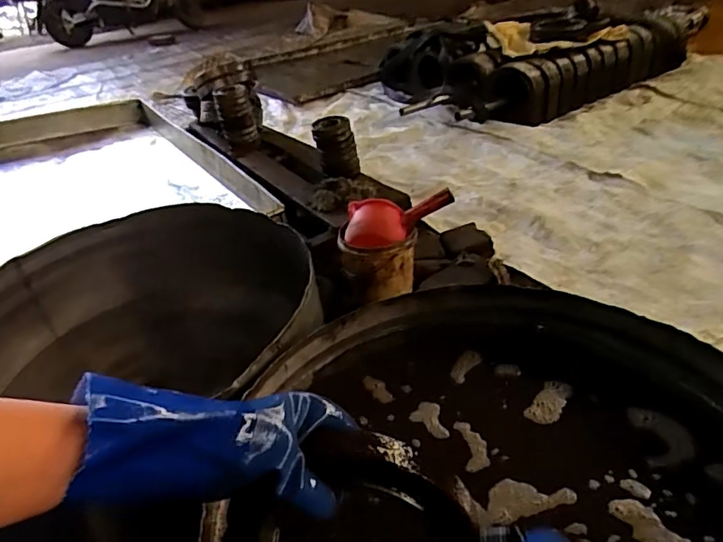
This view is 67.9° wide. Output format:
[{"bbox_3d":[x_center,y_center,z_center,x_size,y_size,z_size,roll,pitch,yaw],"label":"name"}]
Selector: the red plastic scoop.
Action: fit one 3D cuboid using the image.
[{"bbox_3d":[0.081,-0.113,1.231,0.251,0.071,0.118,-1,34,8],"label":"red plastic scoop"}]

